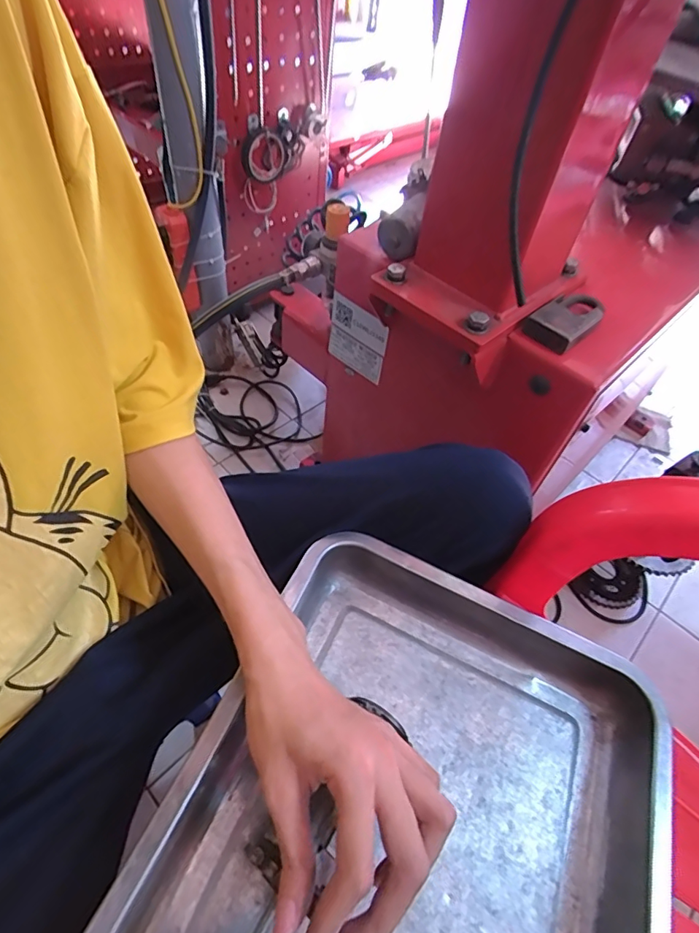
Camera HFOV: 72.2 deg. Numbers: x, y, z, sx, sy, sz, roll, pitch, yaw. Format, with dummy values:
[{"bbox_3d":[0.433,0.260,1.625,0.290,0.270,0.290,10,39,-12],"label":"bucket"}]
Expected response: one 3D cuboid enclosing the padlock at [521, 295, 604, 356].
[{"bbox_3d":[0.217,-0.148,0.483,0.055,0.025,0.085,37,57,21],"label":"padlock"}]

